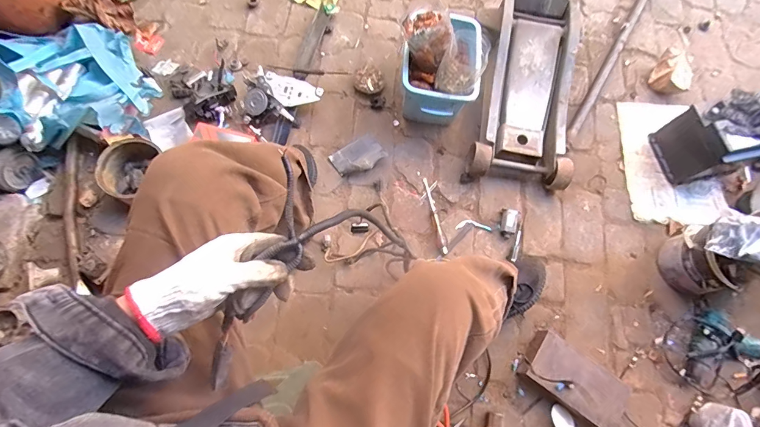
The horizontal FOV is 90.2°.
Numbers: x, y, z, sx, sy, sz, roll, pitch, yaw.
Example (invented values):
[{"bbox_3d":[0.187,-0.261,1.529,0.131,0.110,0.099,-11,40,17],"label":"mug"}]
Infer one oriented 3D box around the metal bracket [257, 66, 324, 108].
[{"bbox_3d":[-0.261,-0.343,1.063,0.188,0.052,0.093,27,75,7],"label":"metal bracket"}]

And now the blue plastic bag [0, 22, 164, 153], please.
[{"bbox_3d":[-0.777,-0.325,0.947,0.327,0.196,0.301,-30,78,-11],"label":"blue plastic bag"}]

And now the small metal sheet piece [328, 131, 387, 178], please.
[{"bbox_3d":[-0.057,-0.149,0.997,0.134,0.030,0.096,-35,77,-10],"label":"small metal sheet piece"}]

